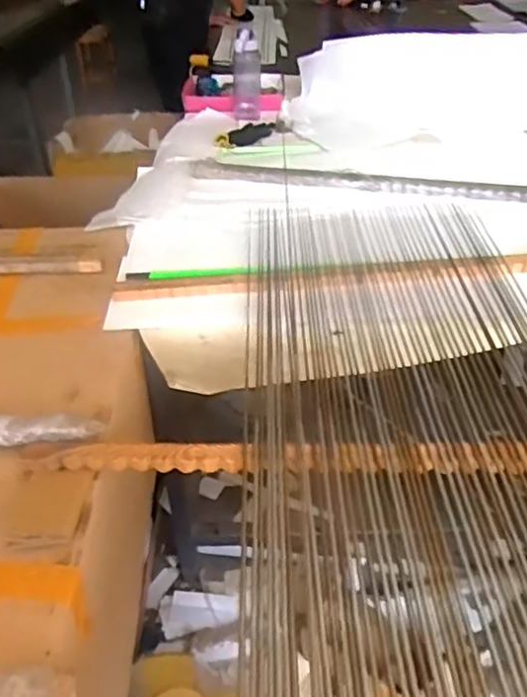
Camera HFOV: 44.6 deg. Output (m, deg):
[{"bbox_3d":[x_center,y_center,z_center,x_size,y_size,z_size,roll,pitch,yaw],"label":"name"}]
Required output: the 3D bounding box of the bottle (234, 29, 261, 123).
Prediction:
[{"bbox_3d":[-0.050,-0.771,1.801,0.081,0.214,0.073,-2,38,-1],"label":"bottle"}]

